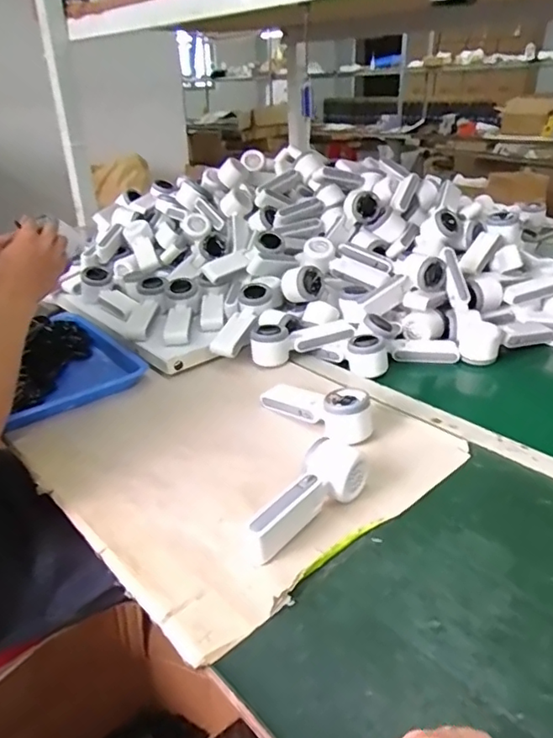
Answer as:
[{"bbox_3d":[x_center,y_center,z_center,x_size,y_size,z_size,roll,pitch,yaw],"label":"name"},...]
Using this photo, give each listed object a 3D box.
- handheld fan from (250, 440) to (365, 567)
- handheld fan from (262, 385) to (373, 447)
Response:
[{"bbox_3d":[0.026,0.127,0.573,0.057,0.052,0.164,23,35,39],"label":"handheld fan"},{"bbox_3d":[0.048,0.043,0.725,0.167,0.045,0.053,20,34,36],"label":"handheld fan"}]

